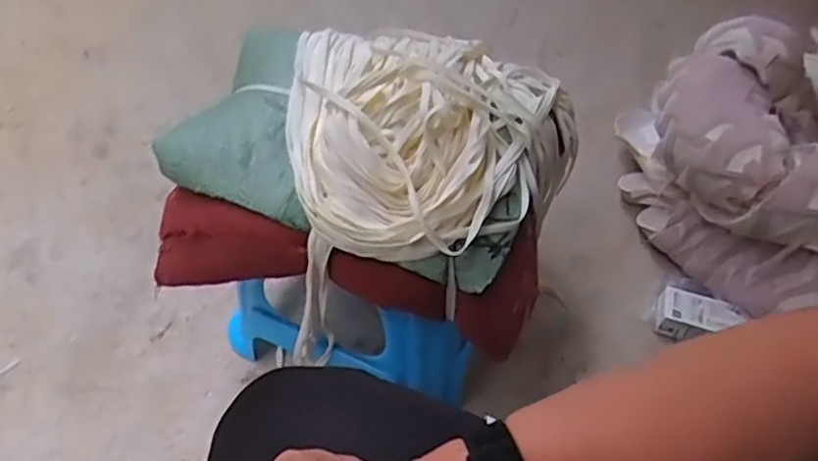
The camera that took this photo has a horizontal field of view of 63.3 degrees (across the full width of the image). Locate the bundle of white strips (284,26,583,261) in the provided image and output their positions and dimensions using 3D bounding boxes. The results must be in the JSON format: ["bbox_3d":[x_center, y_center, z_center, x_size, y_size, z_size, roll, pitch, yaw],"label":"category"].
[{"bbox_3d":[0.014,-0.092,0.658,0.297,0.112,0.287,18,53,6],"label":"bundle of white strips"}]

